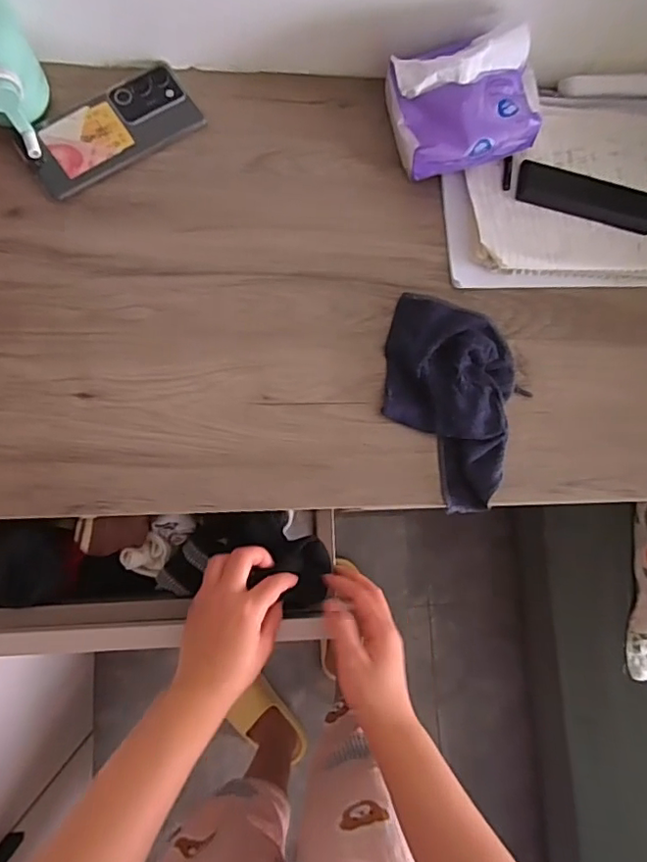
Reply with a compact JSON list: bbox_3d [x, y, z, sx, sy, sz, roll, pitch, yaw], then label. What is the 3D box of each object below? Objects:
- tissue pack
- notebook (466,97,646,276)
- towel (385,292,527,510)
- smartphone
[{"bbox_3d":[0.131,-0.307,0.506,0.136,0.085,0.102,-11,83,-9],"label":"tissue pack"},{"bbox_3d":[0.277,-0.245,0.556,0.257,0.021,0.182,0,80,-7],"label":"notebook"},{"bbox_3d":[0.113,-0.030,0.505,0.137,0.026,0.173,23,78,-3],"label":"towel"},{"bbox_3d":[-0.199,-0.287,0.511,0.160,0.008,0.076,-34,86,-11],"label":"smartphone"}]

